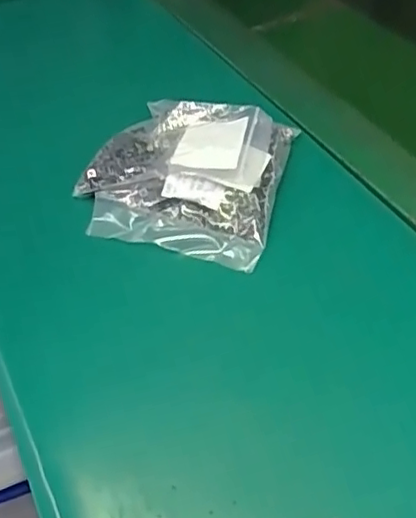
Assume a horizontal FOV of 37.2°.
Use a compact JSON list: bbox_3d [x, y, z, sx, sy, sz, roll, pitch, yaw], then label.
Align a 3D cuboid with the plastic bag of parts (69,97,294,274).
[{"bbox_3d":[-0.020,-0.074,0.481,0.152,0.039,0.154,9,46,10],"label":"plastic bag of parts"}]

